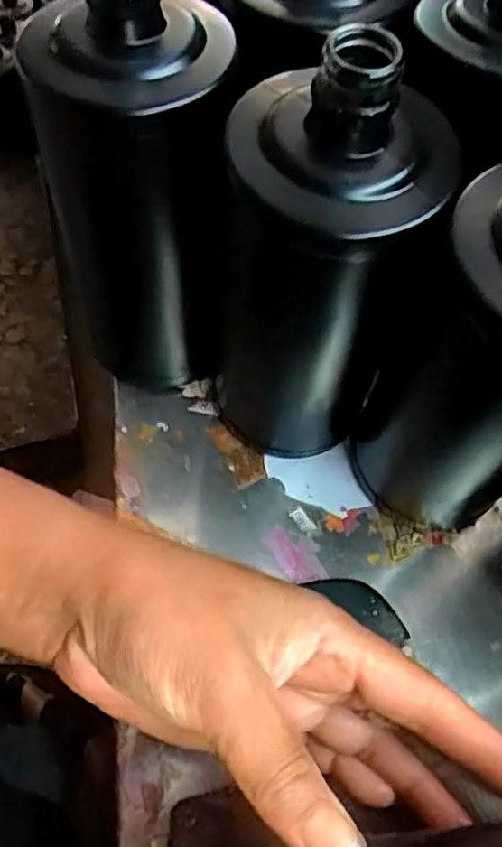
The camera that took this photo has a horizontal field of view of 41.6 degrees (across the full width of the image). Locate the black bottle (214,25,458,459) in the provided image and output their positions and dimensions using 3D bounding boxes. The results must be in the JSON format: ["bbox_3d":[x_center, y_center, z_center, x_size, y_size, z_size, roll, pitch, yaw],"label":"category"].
[{"bbox_3d":[0.023,-0.052,0.274,0.072,0.201,0.063,-6,59,-4],"label":"black bottle"}]

